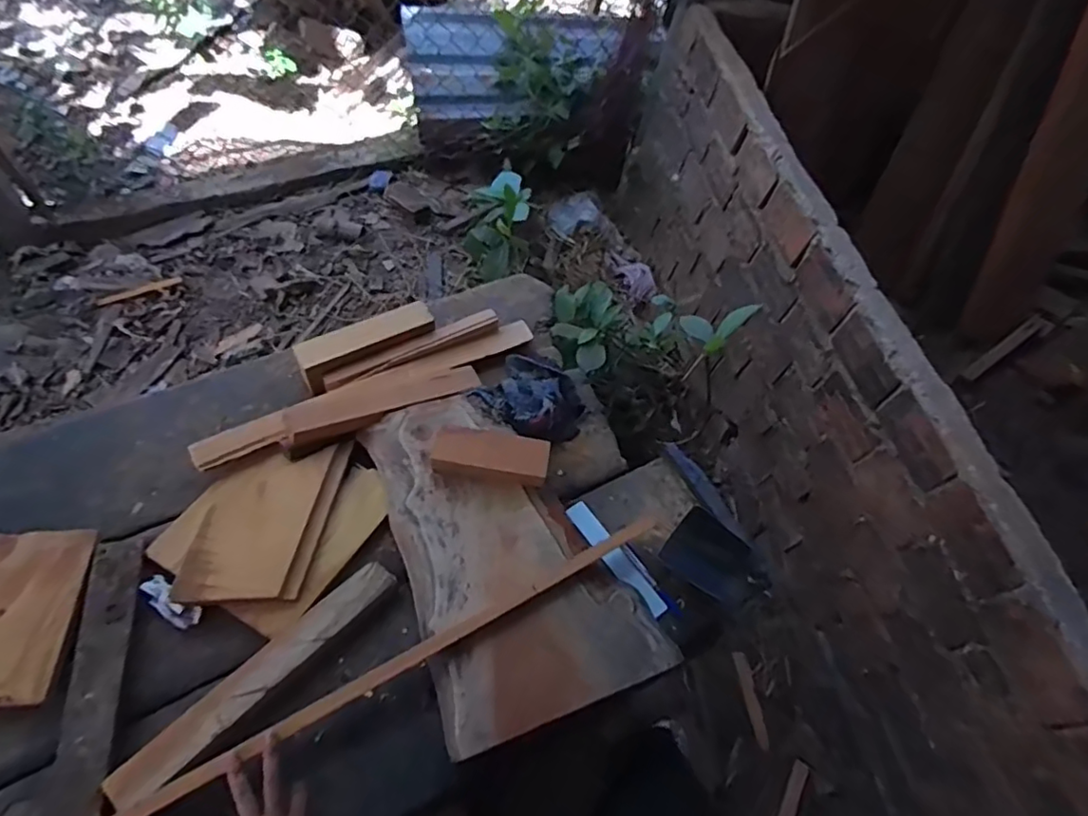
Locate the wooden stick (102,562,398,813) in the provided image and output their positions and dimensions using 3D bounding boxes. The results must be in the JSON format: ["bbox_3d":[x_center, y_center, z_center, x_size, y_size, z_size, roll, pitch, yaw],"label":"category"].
[{"bbox_3d":[-0.321,0.303,0.673,0.052,0.026,0.339,43,61,15],"label":"wooden stick"}]

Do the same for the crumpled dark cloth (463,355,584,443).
[{"bbox_3d":[-0.017,-0.012,0.920,0.162,0.048,0.138,35,60,11],"label":"crumpled dark cloth"}]

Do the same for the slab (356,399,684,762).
[{"bbox_3d":[-0.046,0.169,0.765,0.276,0.029,0.430,-15,63,-18],"label":"slab"}]

